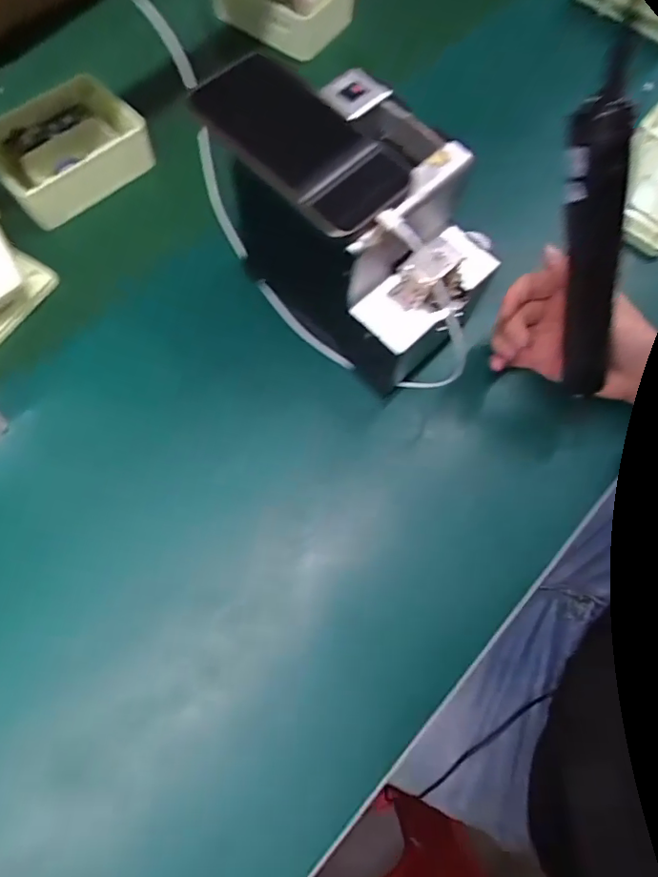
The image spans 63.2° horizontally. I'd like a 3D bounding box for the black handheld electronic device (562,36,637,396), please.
[{"bbox_3d":[0.185,-0.126,0.375,0.035,0.236,0.029,-35,45,-13],"label":"black handheld electronic device"}]

